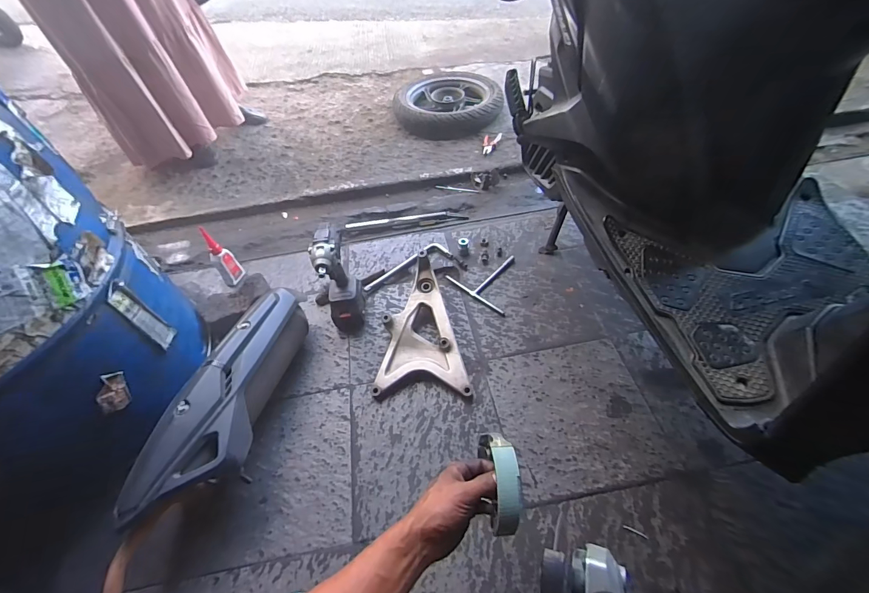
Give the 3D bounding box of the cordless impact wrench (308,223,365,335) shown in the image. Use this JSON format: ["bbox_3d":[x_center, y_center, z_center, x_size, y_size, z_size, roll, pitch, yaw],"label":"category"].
[{"bbox_3d":[-0.221,-0.033,0.862,0.077,0.253,0.127,-5,51,0],"label":"cordless impact wrench"}]

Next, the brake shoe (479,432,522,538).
[{"bbox_3d":[0.083,0.228,0.473,0.040,0.069,0.121,-6,51,-1],"label":"brake shoe"}]

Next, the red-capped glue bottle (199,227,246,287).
[{"bbox_3d":[-0.581,-0.101,1.015,0.050,0.156,0.059,1,52,7],"label":"red-capped glue bottle"}]

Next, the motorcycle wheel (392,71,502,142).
[{"bbox_3d":[0.057,-0.887,1.702,0.463,0.094,0.498,-3,51,4],"label":"motorcycle wheel"}]

